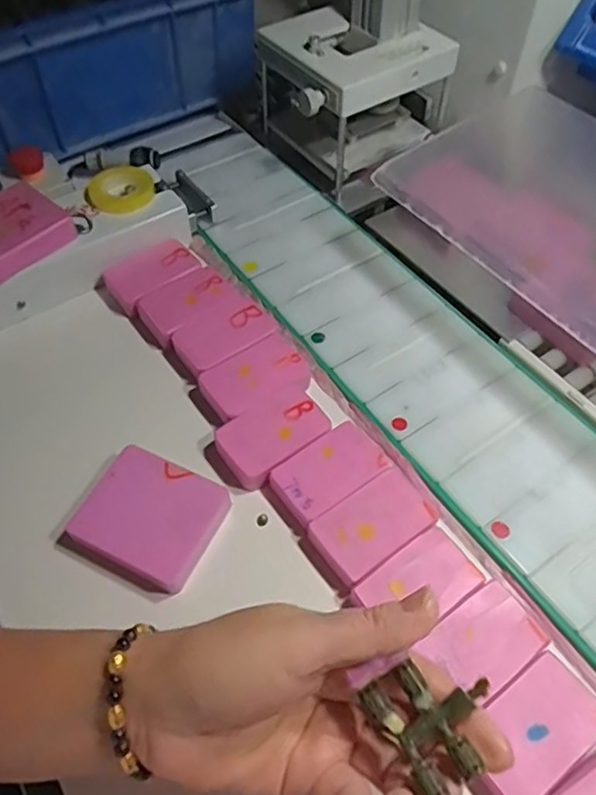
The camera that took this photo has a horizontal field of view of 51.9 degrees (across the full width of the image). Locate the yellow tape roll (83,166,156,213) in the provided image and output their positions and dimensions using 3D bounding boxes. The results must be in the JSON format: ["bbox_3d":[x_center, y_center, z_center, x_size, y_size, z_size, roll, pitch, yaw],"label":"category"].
[{"bbox_3d":[-0.147,-0.172,0.505,0.055,0.014,0.055,2,52,-2],"label":"yellow tape roll"}]

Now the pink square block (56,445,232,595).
[{"bbox_3d":[-0.093,0.075,0.378,0.082,0.028,0.070,24,55,15],"label":"pink square block"}]

